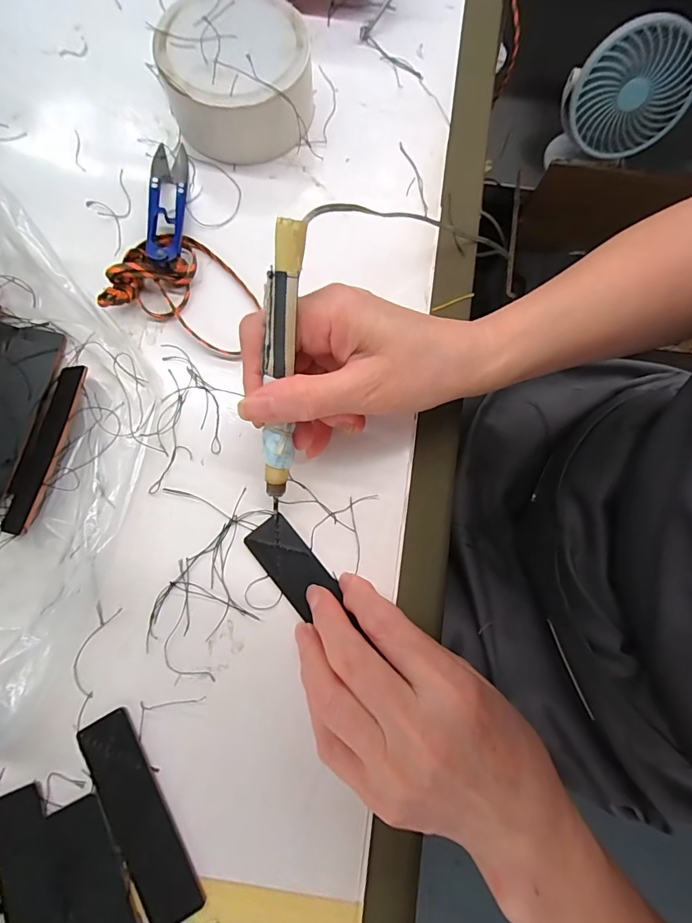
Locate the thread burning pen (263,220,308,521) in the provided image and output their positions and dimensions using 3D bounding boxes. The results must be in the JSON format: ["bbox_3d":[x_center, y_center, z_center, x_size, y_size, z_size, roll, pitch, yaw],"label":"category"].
[{"bbox_3d":[-0.031,-0.036,0.198,0.016,0.012,0.131,7,113,0],"label":"thread burning pen"}]

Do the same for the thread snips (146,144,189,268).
[{"bbox_3d":[-0.111,-0.160,0.262,0.020,0.019,0.097,-4,78,-2],"label":"thread snips"}]

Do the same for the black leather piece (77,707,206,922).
[{"bbox_3d":[-0.097,0.165,0.199,0.027,0.004,0.093,-31,80,-7],"label":"black leather piece"}]

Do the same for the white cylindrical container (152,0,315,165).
[{"bbox_3d":[-0.066,-0.240,0.270,0.090,0.040,0.092,0,78,-1],"label":"white cylindrical container"}]

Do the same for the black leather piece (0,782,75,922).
[{"bbox_3d":[-0.140,0.198,0.191,0.029,0.004,0.092,-20,79,-6],"label":"black leather piece"}]

